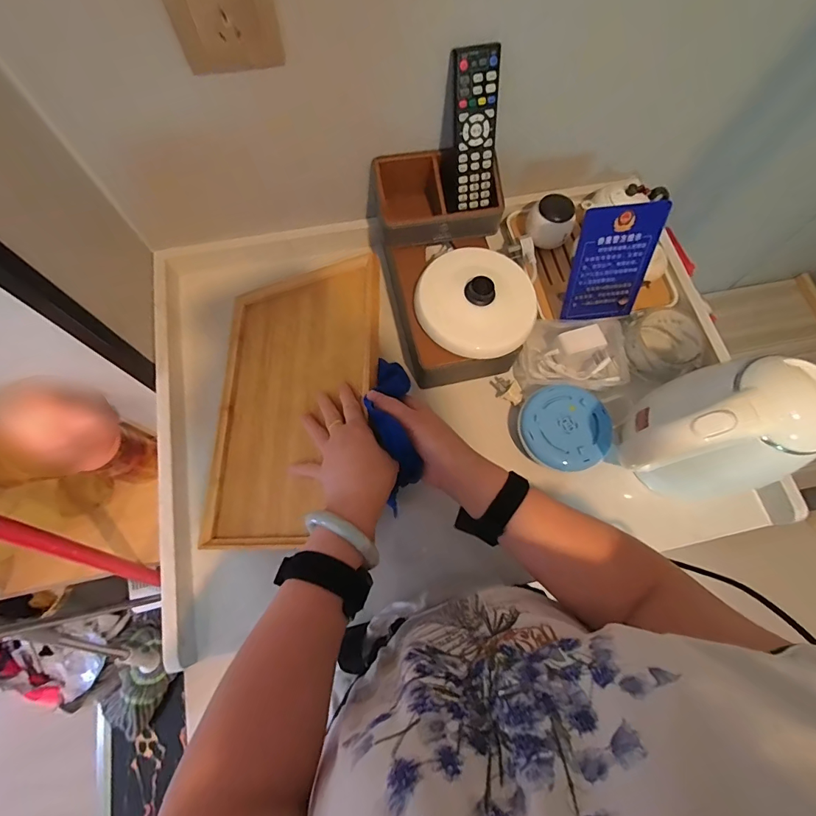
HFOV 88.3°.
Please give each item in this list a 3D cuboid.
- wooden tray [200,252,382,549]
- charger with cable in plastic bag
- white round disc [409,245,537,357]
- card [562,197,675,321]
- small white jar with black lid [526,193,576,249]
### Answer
[{"bbox_3d":[-0.136,-0.013,0.494,0.224,0.016,0.330,-7,71,21],"label":"wooden tray"},{"bbox_3d":[0.214,-0.073,0.558,0.135,0.039,0.101,-1,71,-1],"label":"charger with cable in plastic bag"},{"bbox_3d":[0.088,-0.132,0.513,0.141,0.033,0.138,0,71,-1],"label":"white round disc"},{"bbox_3d":[0.252,-0.176,0.514,0.096,0.142,0.009,-4,45,-3],"label":"card"},{"bbox_3d":[0.198,-0.254,0.589,0.061,0.052,0.067,0,71,-1],"label":"small white jar with black lid"}]

